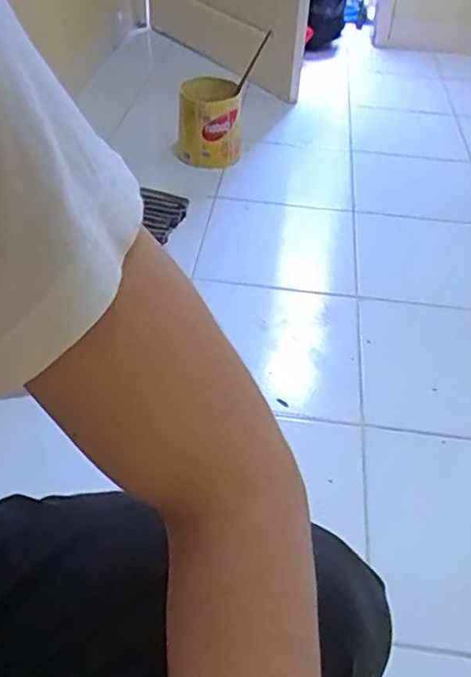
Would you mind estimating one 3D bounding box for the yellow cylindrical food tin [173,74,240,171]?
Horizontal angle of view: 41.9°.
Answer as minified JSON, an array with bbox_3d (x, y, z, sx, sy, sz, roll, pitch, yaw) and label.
[{"bbox_3d":[-0.063,-0.502,1.418,0.140,0.185,0.140,2,46,1],"label":"yellow cylindrical food tin"}]

